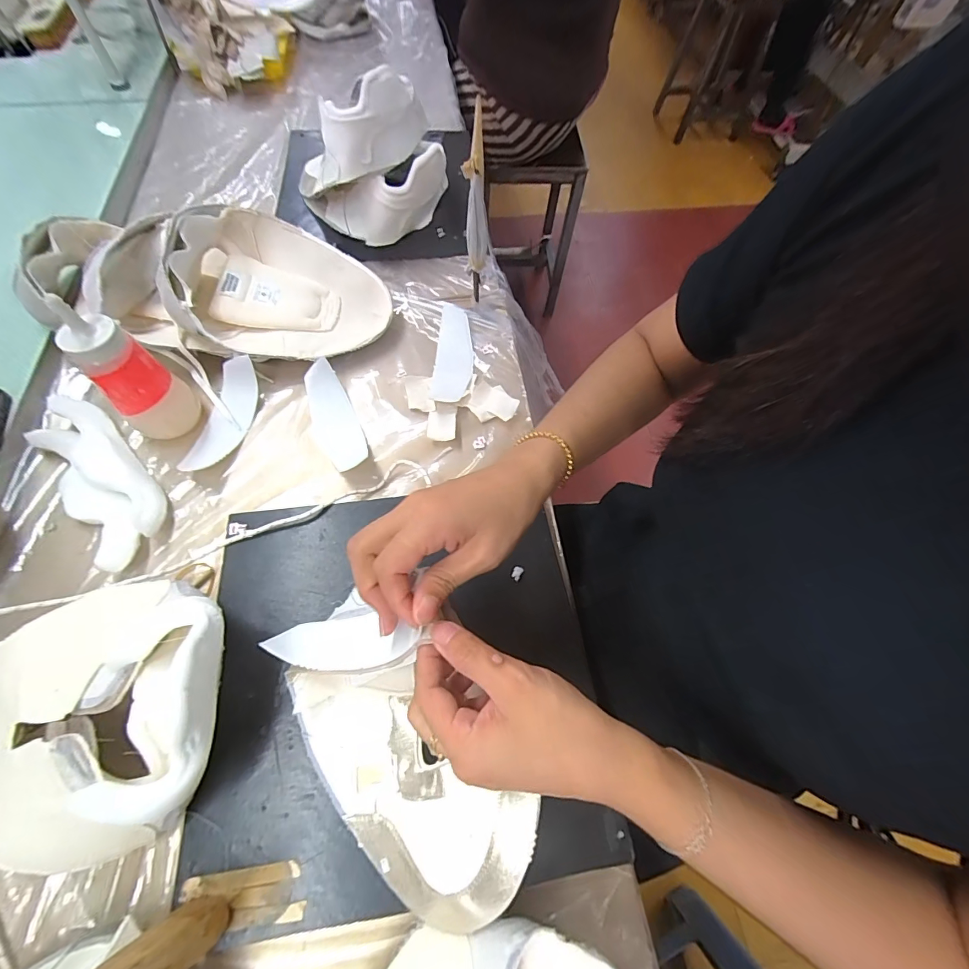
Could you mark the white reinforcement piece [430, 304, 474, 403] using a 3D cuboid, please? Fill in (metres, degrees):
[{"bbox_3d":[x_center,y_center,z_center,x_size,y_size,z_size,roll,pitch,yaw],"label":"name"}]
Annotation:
[{"bbox_3d":[-0.037,-0.163,0.525,0.045,0.010,0.146,5,64,0],"label":"white reinforcement piece"}]

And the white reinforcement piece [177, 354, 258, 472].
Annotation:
[{"bbox_3d":[-0.283,-0.072,0.455,0.045,0.038,0.138,14,77,5],"label":"white reinforcement piece"}]

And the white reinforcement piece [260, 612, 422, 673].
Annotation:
[{"bbox_3d":[-0.093,0.109,0.297,0.131,0.036,0.039,-11,60,28],"label":"white reinforcement piece"}]

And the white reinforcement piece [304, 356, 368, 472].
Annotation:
[{"bbox_3d":[-0.167,-0.078,0.466,0.044,0.022,0.134,-23,67,-13],"label":"white reinforcement piece"}]

